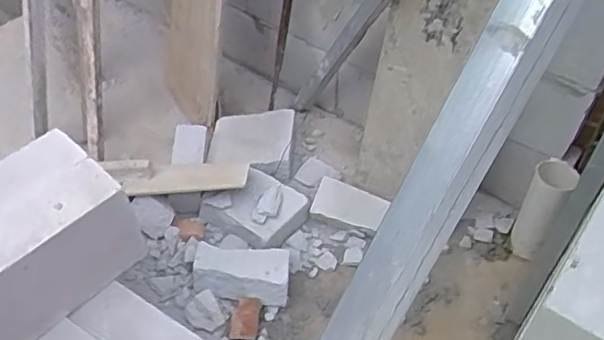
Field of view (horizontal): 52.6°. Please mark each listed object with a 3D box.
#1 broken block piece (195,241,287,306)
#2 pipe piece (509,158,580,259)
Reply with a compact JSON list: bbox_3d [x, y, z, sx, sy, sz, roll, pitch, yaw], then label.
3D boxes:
[{"bbox_3d":[-0.122,0.213,1.249,0.202,0.075,0.112,6,50,6],"label":"broken block piece"},{"bbox_3d":[0.480,0.090,1.241,0.076,0.236,0.090,25,54,20],"label":"pipe piece"}]

